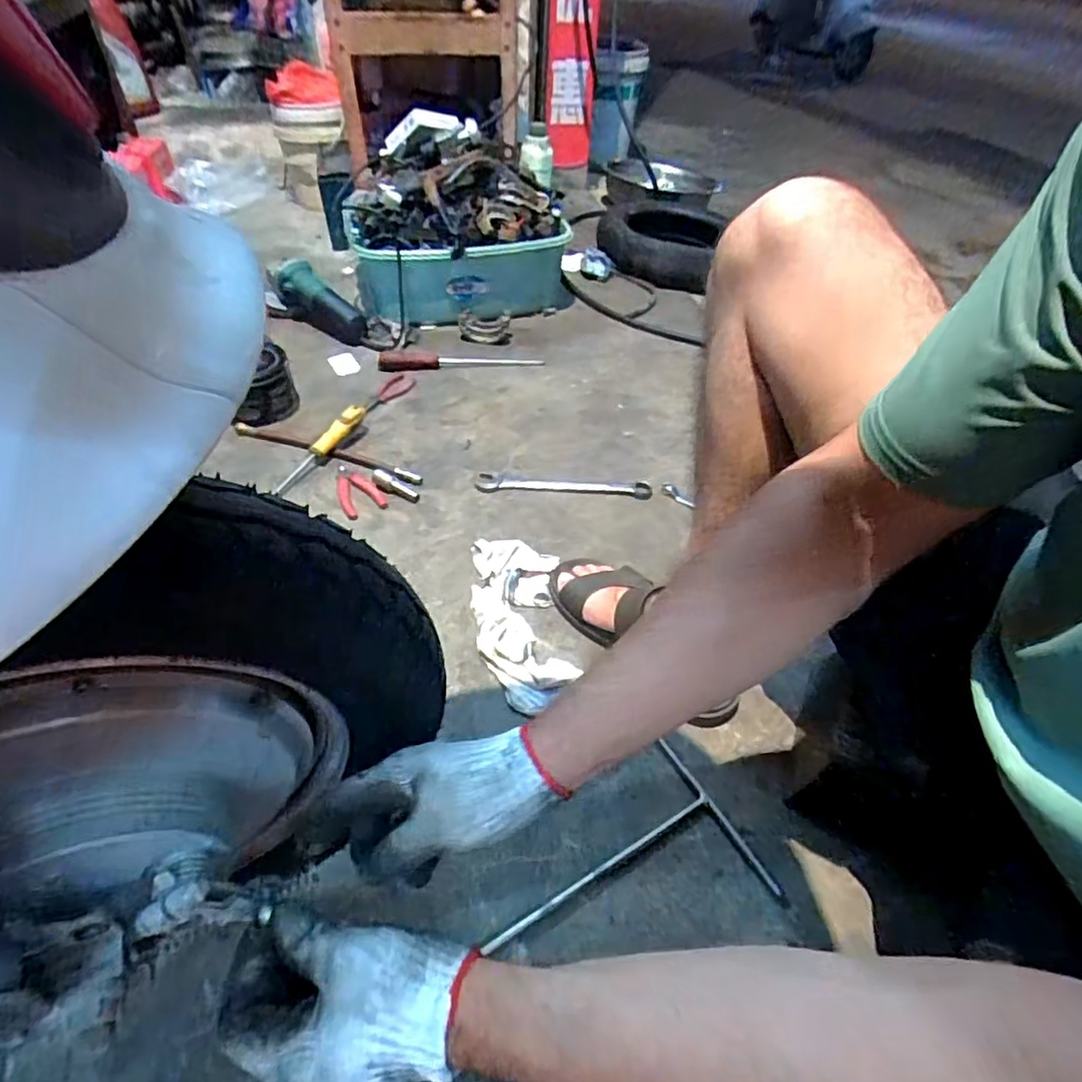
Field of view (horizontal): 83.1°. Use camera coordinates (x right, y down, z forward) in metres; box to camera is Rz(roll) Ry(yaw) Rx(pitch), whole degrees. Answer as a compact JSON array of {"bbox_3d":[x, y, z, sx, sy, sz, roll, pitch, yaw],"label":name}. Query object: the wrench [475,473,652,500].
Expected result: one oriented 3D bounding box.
[{"bbox_3d":[0.034,-0.078,0.897,0.251,0.008,0.041,4,45,4],"label":"wrench"}]

